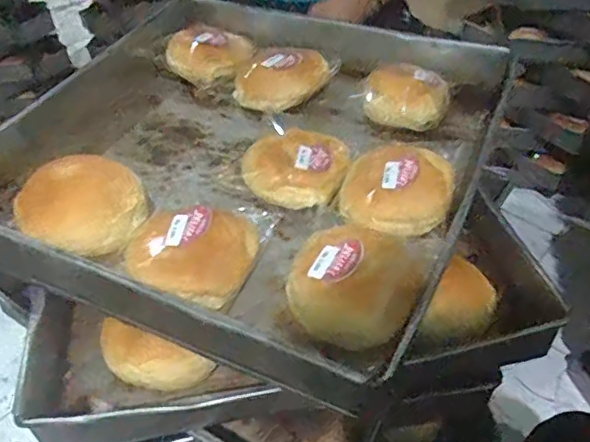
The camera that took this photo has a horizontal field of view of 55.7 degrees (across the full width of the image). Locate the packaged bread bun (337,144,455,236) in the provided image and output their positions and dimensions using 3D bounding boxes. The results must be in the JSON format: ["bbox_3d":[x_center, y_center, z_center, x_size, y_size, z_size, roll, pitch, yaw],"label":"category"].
[{"bbox_3d":[0.085,-0.030,0.473,0.092,0.034,0.080,20,49,21],"label":"packaged bread bun"}]

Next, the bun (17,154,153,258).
[{"bbox_3d":[-0.181,-0.016,0.478,0.108,0.041,0.085,-19,48,-16],"label":"bun"}]

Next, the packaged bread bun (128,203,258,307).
[{"bbox_3d":[-0.079,0.022,0.431,0.085,0.040,0.083,-1,45,1],"label":"packaged bread bun"}]

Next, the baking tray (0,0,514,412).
[{"bbox_3d":[-0.052,-0.074,0.533,0.402,0.066,0.399,17,48,19],"label":"baking tray"}]

